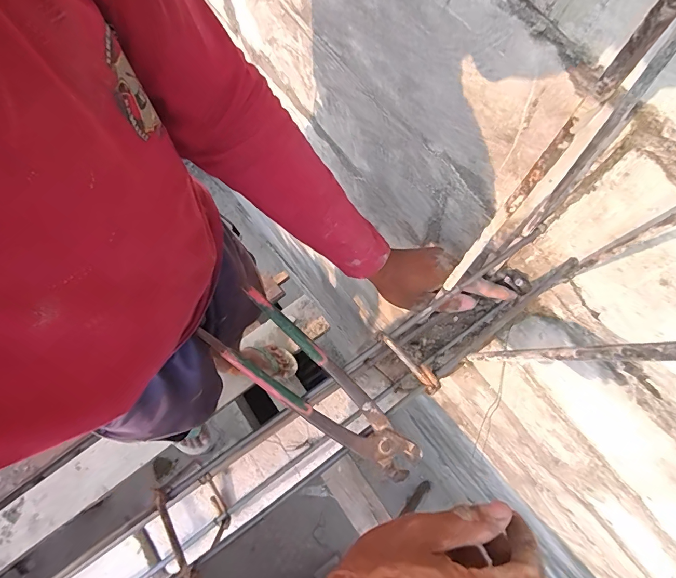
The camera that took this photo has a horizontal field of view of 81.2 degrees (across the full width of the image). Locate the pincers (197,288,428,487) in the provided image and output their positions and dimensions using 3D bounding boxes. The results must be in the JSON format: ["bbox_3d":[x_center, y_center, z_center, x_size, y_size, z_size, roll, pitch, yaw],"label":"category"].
[{"bbox_3d":[-0.023,0.083,0.337,0.204,0.012,0.061,39,77,11],"label":"pincers"}]

